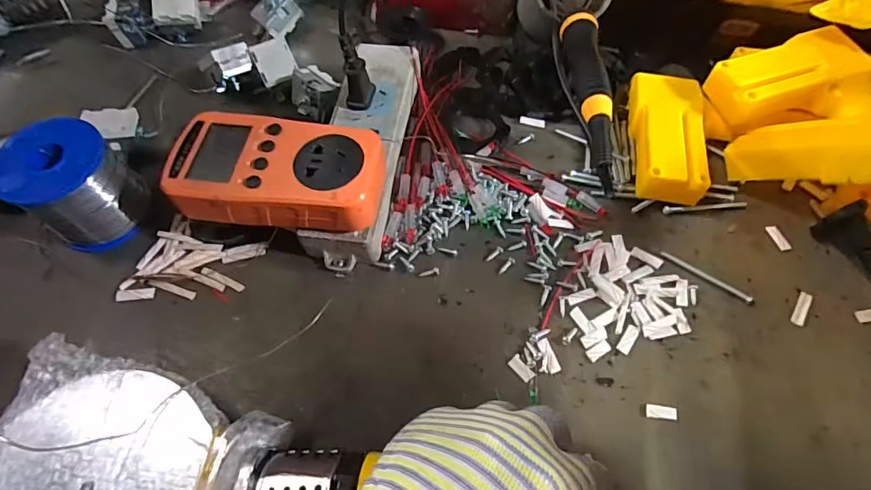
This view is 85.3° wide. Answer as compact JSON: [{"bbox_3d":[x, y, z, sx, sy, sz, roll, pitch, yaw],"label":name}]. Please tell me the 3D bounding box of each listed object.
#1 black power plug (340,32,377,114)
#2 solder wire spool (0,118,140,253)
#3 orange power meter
[{"bbox_3d":[-0.056,-0.121,0.333,0.021,0.051,0.020,-7,63,-3],"label":"black power plug"},{"bbox_3d":[-0.240,-0.038,0.316,0.061,0.067,0.063,34,68,17],"label":"solder wire spool"},{"bbox_3d":[-0.098,-0.046,0.297,0.126,0.030,0.069,2,63,1],"label":"orange power meter"}]

